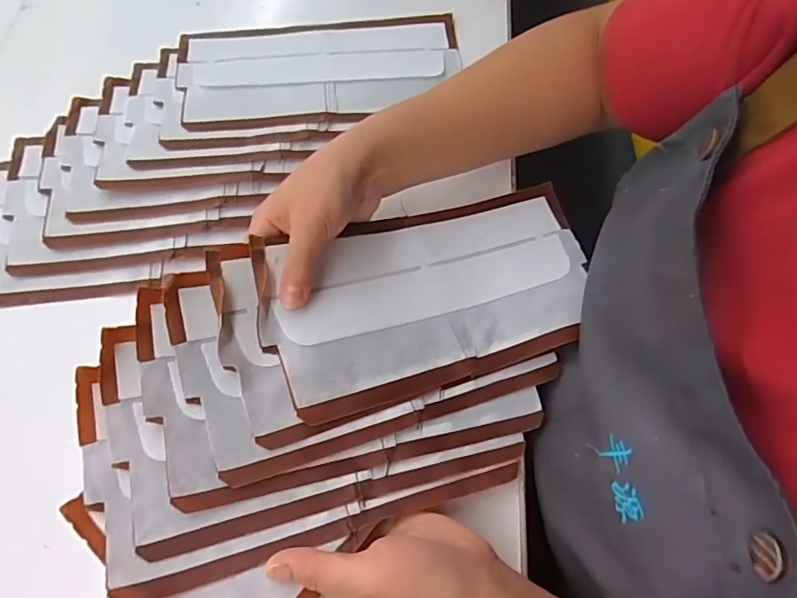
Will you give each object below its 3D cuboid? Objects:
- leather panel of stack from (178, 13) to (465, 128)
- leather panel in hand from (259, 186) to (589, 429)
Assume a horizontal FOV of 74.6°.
[{"bbox_3d":[-0.067,-0.210,0.470,0.247,0.006,0.126,-7,66,-6],"label":"leather panel of stack"},{"bbox_3d":[0.030,-0.007,0.359,0.236,0.013,0.116,-16,70,-21],"label":"leather panel in hand"}]

